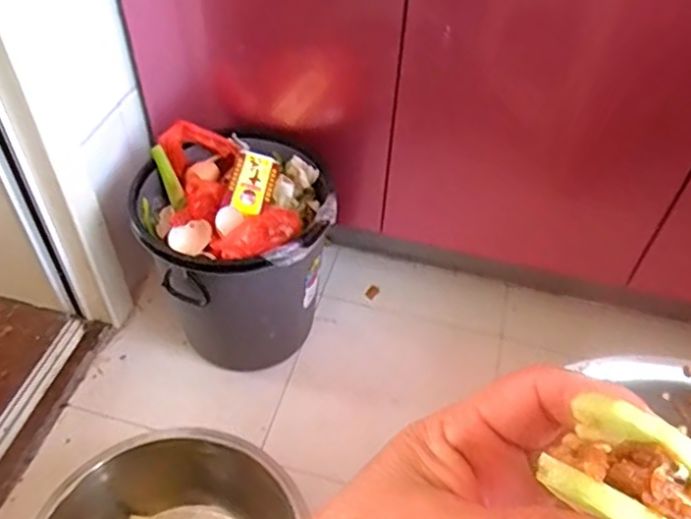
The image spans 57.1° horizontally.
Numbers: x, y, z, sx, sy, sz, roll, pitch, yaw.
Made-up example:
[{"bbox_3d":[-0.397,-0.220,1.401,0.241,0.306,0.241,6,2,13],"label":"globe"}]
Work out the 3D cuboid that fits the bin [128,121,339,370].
[{"bbox_3d":[-0.151,0.000,0.925,0.258,0.297,0.259,-1,48,-4],"label":"bin"}]

